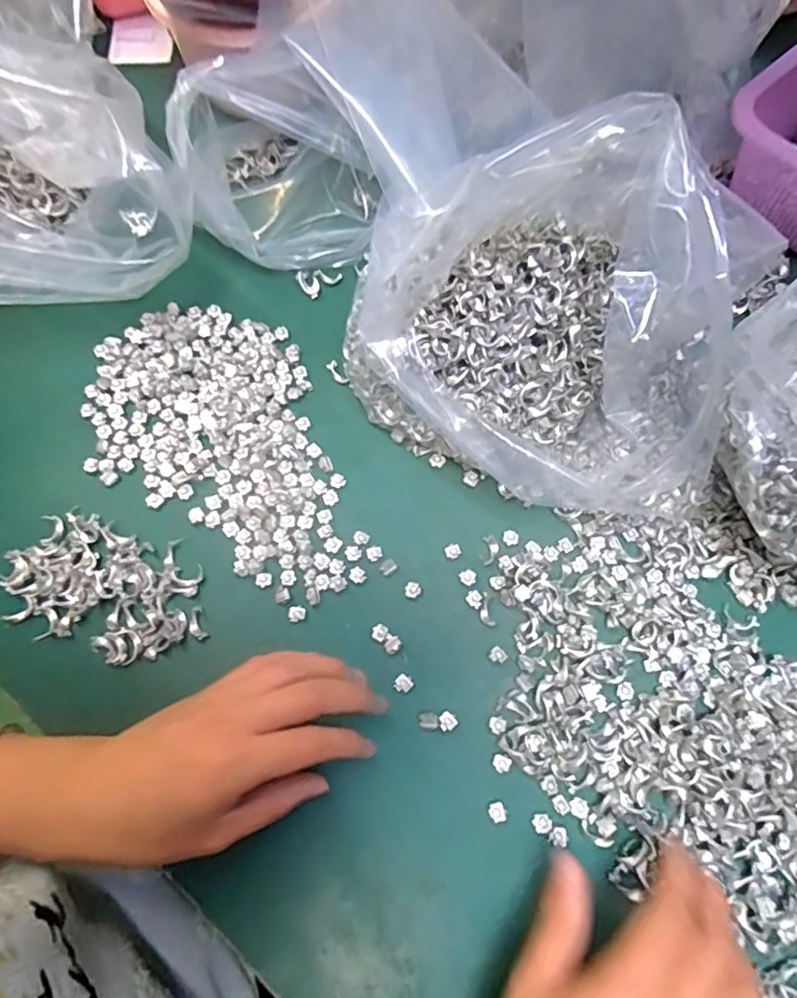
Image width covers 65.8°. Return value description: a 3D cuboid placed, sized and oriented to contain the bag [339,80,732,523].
[{"bbox_3d":[0.084,-0.101,0.336,0.240,0.165,0.136,25,70,8],"label":"bag"}]

